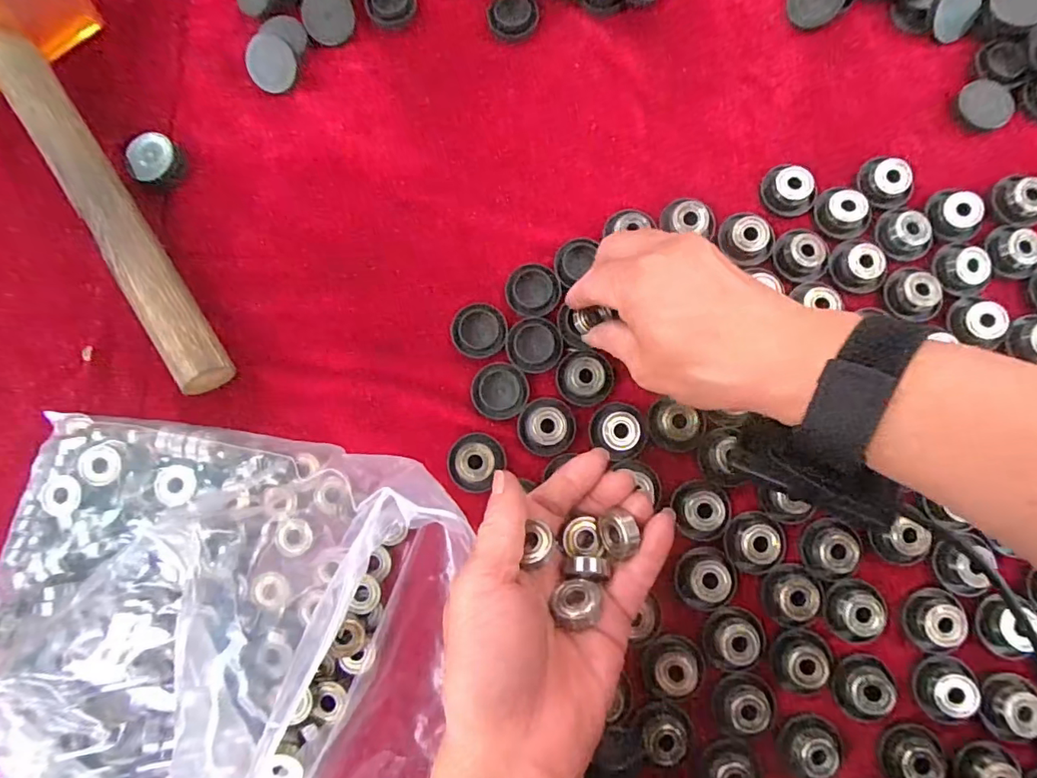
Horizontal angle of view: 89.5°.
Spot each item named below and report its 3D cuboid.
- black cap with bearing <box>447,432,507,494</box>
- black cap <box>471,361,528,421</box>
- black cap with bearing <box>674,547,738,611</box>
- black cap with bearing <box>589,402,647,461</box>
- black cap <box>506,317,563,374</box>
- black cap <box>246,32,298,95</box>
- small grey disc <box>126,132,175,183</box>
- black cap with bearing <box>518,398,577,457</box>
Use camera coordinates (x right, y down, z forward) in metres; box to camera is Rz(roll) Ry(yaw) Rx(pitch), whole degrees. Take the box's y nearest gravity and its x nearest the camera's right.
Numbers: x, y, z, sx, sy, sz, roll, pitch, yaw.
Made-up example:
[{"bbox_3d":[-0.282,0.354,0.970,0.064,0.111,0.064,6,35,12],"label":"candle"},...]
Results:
[{"bbox_3d":[-0.024,0.042,0.297,0.032,0.012,0.033,0,82,0],"label":"black cap with bearing"},{"bbox_3d":[-0.011,0.001,0.306,0.032,0.004,0.033,0,82,0],"label":"black cap"},{"bbox_3d":[0.104,0.104,0.284,0.032,0.014,0.032,0,82,0],"label":"black cap with bearing"},{"bbox_3d":[0.057,0.024,0.298,0.031,0.007,0.032,0,82,0],"label":"black cap with bearing"},{"bbox_3d":[0.009,-0.026,0.308,0.032,0.004,0.032,0,82,0],"label":"black cap"},{"bbox_3d":[-0.158,-0.206,0.332,0.033,0.009,0.031,33,97,-9],"label":"black cap"},{"bbox_3d":[-0.231,-0.146,0.328,0.024,0.006,0.035,3,75,-18],"label":"small grey disc"},{"bbox_3d":[0.016,0.022,0.298,0.032,0.011,0.032,0,82,0],"label":"black cap with bearing"}]

